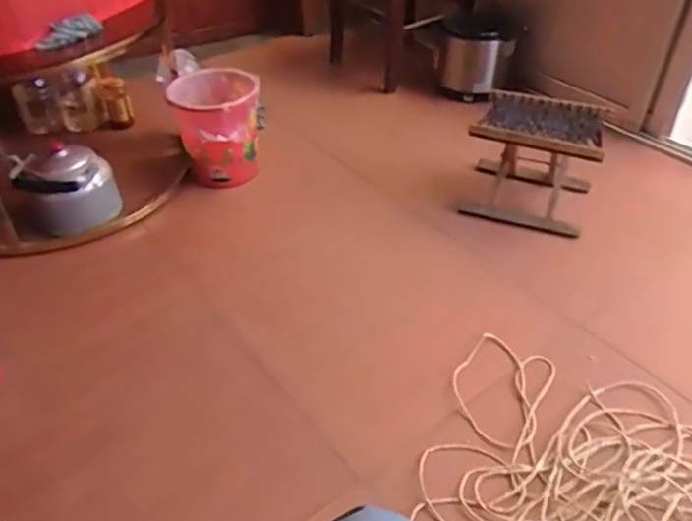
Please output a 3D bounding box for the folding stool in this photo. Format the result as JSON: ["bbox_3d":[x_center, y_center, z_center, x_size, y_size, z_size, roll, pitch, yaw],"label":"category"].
[{"bbox_3d":[0.485,-0.261,1.566,0.305,0.231,0.260,12,45,16],"label":"folding stool"}]

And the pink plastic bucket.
[{"bbox_3d":[-0.352,-0.375,1.699,0.233,0.249,0.272,-7,42,-8],"label":"pink plastic bucket"}]

